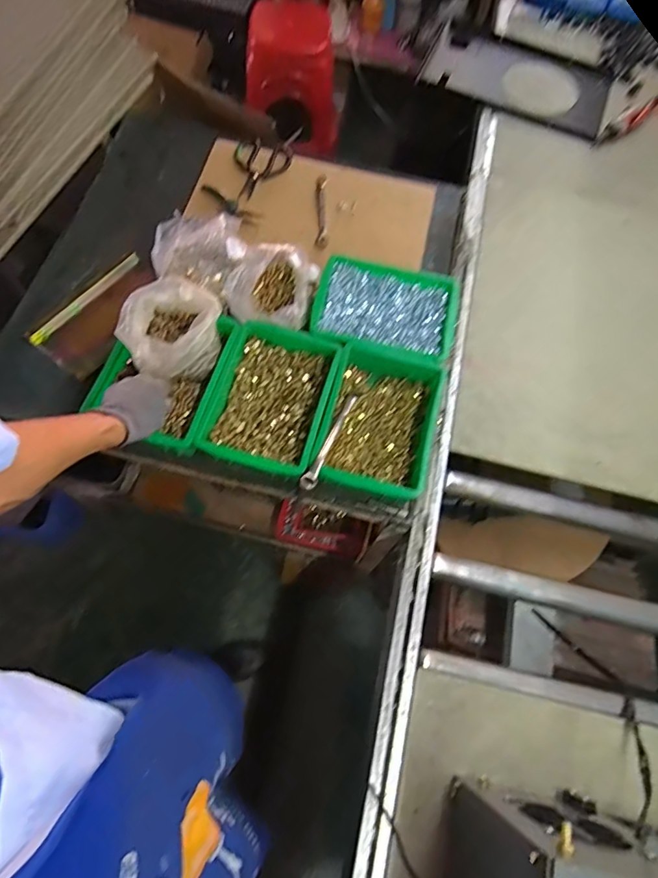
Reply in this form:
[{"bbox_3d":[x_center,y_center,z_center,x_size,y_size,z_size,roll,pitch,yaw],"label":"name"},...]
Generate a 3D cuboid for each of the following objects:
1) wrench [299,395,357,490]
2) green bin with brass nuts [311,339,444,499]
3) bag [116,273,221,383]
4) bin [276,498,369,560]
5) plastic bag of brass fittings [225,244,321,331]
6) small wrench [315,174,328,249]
[{"bbox_3d":[0.004,-0.003,0.778,0.022,0.025,0.212,22,46,7],"label":"wrench"},{"bbox_3d":[0.083,-0.026,0.810,0.172,0.090,0.229,15,67,4],"label":"green bin with brass nuts"},{"bbox_3d":[-0.252,-0.172,0.776,0.138,0.084,0.148,28,67,11],"label":"bag"},{"bbox_3d":[-0.020,0.210,1.100,0.208,0.073,0.095,17,65,7],"label":"bin"},{"bbox_3d":[-0.096,-0.269,0.868,0.139,0.079,0.170,18,66,7],"label":"plastic bag of brass fittings"},{"bbox_3d":[-0.014,-0.475,0.999,0.023,0.006,0.182,1,72,-3],"label":"small wrench"}]

